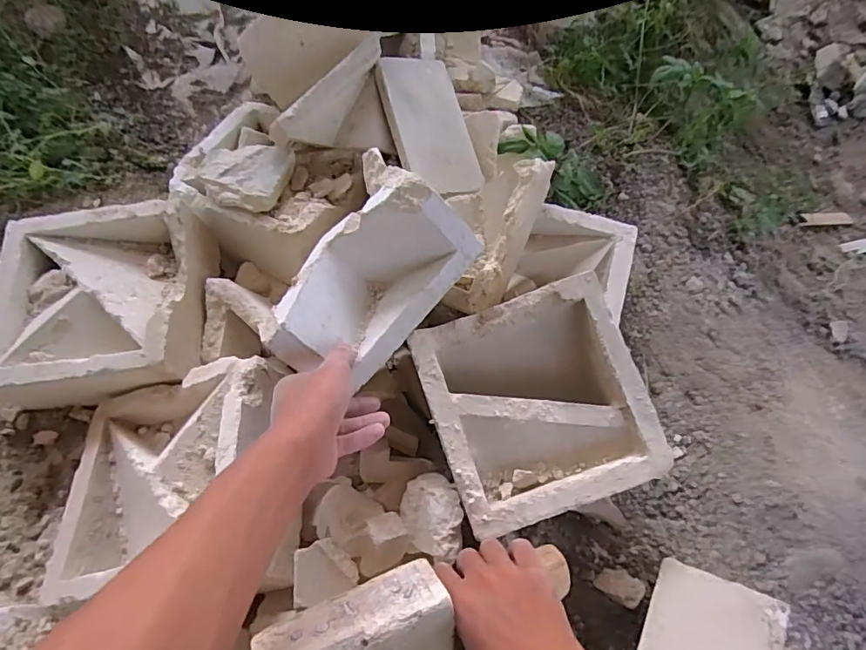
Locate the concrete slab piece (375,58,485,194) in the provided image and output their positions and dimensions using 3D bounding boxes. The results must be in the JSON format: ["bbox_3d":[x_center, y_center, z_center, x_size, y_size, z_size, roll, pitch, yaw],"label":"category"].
[{"bbox_3d":[-0.002,-0.252,0.659,0.098,0.015,0.195,-12,77,-22],"label":"concrete slab piece"}]

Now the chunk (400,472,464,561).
[{"bbox_3d":[-0.001,0.182,0.493,0.054,0.046,0.087,-9,65,-8],"label":"chunk"}]

